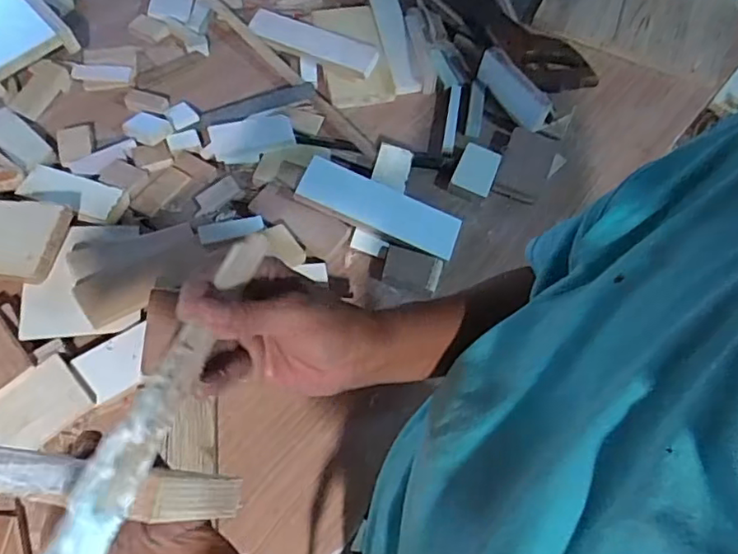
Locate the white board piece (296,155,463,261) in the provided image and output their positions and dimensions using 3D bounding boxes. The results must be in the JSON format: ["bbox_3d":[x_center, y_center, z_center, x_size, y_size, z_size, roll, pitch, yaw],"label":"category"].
[{"bbox_3d":[0.014,-0.083,0.709,0.195,0.009,0.059,23,74,-1],"label":"white board piece"}]

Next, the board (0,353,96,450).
[{"bbox_3d":[-0.371,0.161,0.557,0.206,0.019,0.070,-37,66,-21],"label":"board"}]

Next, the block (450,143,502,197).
[{"bbox_3d":[0.142,-0.142,0.772,0.050,0.008,0.078,22,62,7],"label":"block"}]

